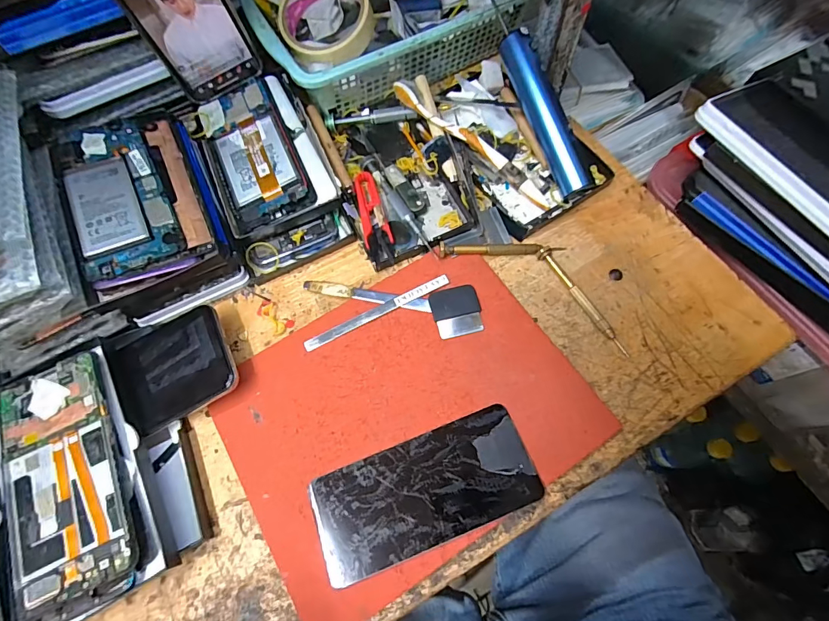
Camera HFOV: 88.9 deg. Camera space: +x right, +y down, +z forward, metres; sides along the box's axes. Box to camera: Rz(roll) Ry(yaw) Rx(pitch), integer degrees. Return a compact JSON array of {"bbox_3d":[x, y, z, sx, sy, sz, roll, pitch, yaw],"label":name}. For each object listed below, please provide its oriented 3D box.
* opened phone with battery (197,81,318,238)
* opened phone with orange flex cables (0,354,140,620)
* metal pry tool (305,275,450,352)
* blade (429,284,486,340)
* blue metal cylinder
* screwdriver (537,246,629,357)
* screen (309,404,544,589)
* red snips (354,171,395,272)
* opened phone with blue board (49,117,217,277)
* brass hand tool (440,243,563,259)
[{"bbox_3d":[-0.150,-0.145,0.391,0.079,0.010,0.148,-25,73,-1],"label":"opened phone with battery"},{"bbox_3d":[-0.238,0.112,0.285,0.074,0.010,0.159,-24,71,-9],"label":"opened phone with orange flex cables"},{"bbox_3d":[-0.030,0.001,0.351,0.129,0.004,0.008,-26,79,-7],"label":"metal pry tool"},{"bbox_3d":[0.035,0.000,0.348,0.040,0.004,0.043,-14,68,-3],"label":"blade"},{"bbox_3d":[0.118,-0.178,0.381,0.024,0.021,0.153,-22,88,-6],"label":"blue metal cylinder"},{"bbox_3d":[0.137,-0.009,0.348,0.014,0.010,0.108,-27,70,-8],"label":"screwdriver"},{"bbox_3d":[0.007,0.126,0.298,0.154,0.005,0.071,-21,69,-6],"label":"screen"},{"bbox_3d":[-0.036,-0.081,0.380,0.023,0.015,0.100,-13,68,-3],"label":"red snips"},{"bbox_3d":[-0.229,-0.103,0.344,0.092,0.008,0.162,-20,69,-21],"label":"opened phone with blue board"},{"bbox_3d":[0.076,-0.054,0.365,0.107,0.014,0.011,-4,68,1],"label":"brass hand tool"}]

